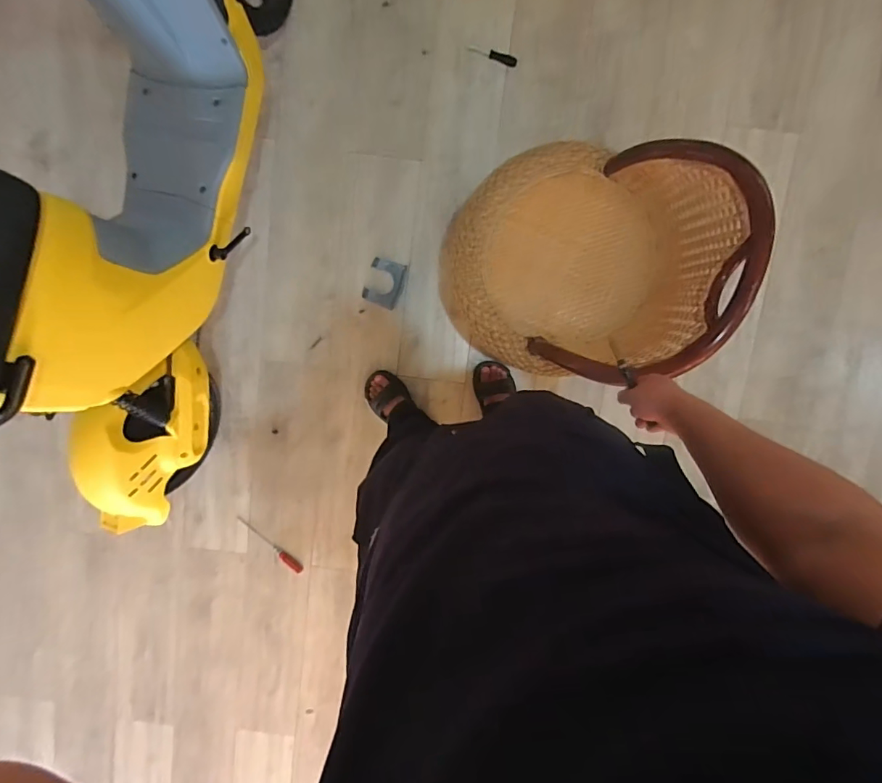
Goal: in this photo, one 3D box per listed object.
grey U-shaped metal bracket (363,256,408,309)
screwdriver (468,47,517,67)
[{"bbox_3d":[-0.159,-0.308,1.327,0.100,0.006,0.130,20,97,-3],"label":"grey U-shaped metal bracket"},{"bbox_3d":[0.137,-0.884,1.226,0.129,0.022,0.025,18,97,-3],"label":"screwdriver"}]

